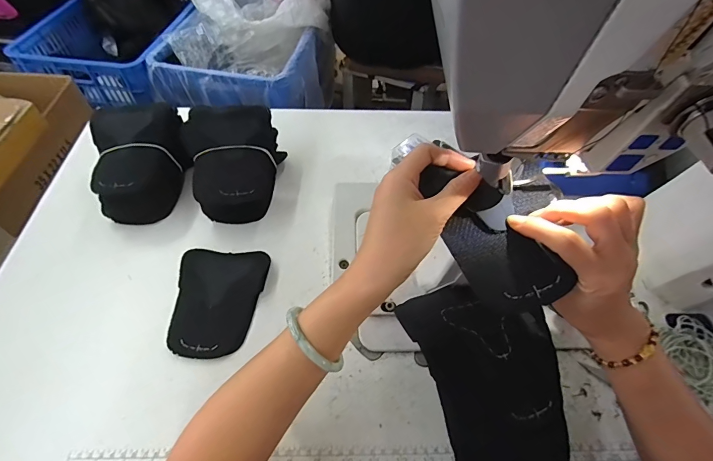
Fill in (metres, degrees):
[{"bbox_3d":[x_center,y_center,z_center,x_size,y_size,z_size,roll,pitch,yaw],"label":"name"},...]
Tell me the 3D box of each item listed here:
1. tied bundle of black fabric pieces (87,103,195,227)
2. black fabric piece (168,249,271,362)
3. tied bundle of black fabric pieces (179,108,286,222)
[{"bbox_3d":[-0.292,-0.091,0.522,0.115,0.091,0.125,-7,55,-6],"label":"tied bundle of black fabric pieces"},{"bbox_3d":[-0.165,0.082,0.458,0.102,0.006,0.134,0,54,-1],"label":"black fabric piece"},{"bbox_3d":[-0.165,-0.091,0.530,0.125,0.097,0.132,-12,55,-10],"label":"tied bundle of black fabric pieces"}]

